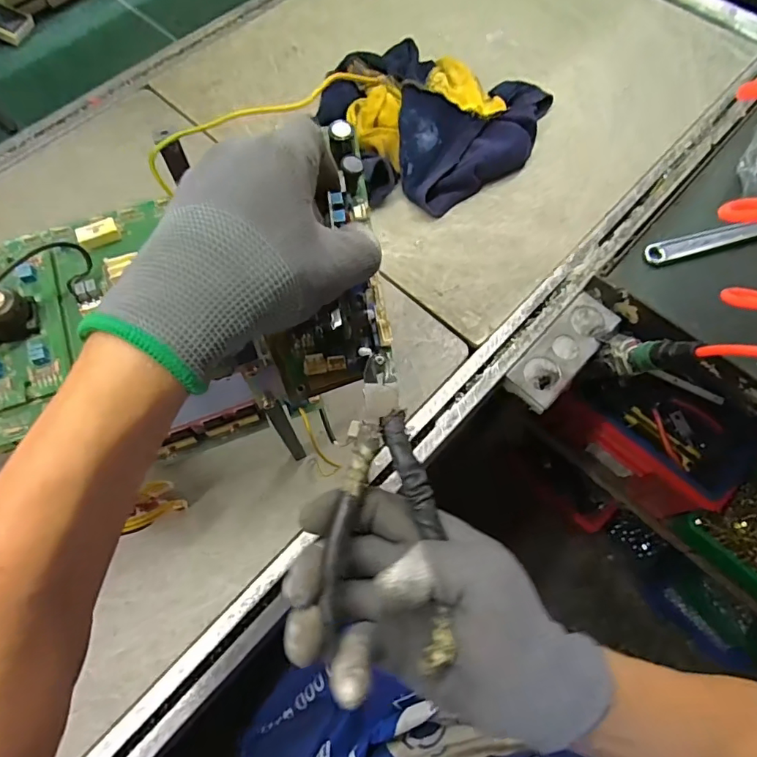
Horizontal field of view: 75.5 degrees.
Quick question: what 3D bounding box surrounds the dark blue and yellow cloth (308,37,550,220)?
[{"bbox_3d":[0.067,-0.325,0.632,0.287,0.072,0.221,8,67,2],"label":"dark blue and yellow cloth"}]

